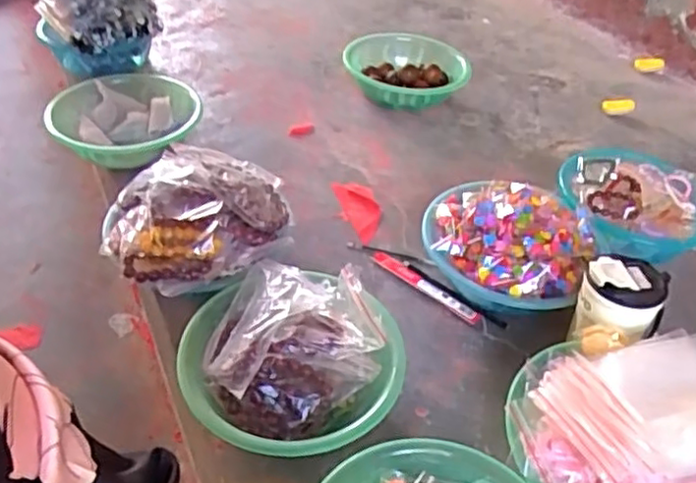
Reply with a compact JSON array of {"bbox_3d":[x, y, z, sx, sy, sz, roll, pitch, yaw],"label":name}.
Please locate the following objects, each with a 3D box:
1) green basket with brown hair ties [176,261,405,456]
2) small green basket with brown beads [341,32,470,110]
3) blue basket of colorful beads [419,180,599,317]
[{"bbox_3d":[-0.064,0.135,0.725,0.234,0.094,0.228,9,41,4],"label":"green basket with brown hair ties"},{"bbox_3d":[0.109,-0.321,1.280,0.239,0.075,0.243,14,41,9],"label":"small green basket with brown beads"},{"bbox_3d":[0.201,0.012,0.872,0.212,0.115,0.185,22,43,18],"label":"blue basket of colorful beads"}]

